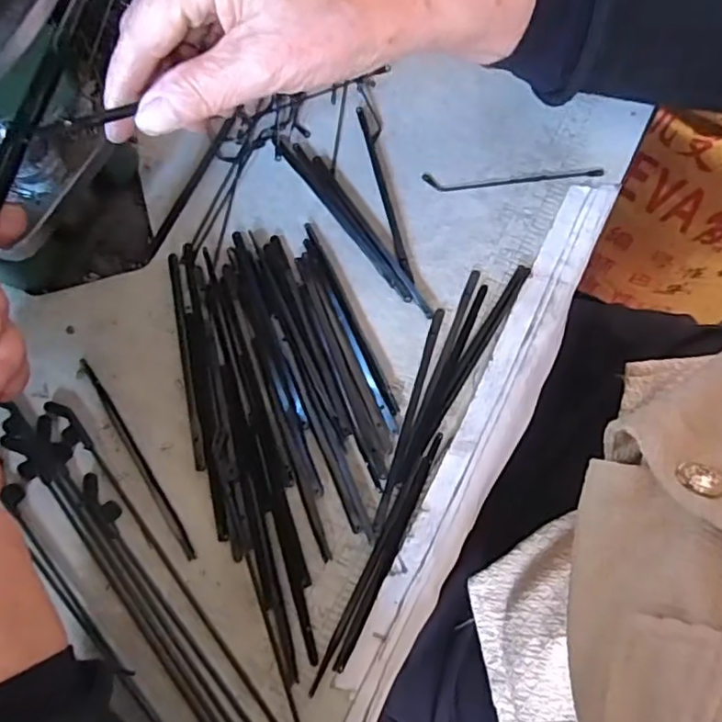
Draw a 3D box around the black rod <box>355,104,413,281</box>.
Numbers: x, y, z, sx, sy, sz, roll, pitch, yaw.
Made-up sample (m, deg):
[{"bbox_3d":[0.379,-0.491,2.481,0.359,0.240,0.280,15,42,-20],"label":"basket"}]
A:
[{"bbox_3d":[0.011,-0.083,0.297,0.005,0.005,0.096,-12,72,-4],"label":"black rod"}]

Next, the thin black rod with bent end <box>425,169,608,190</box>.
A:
[{"bbox_3d":[0.074,-0.088,0.298,0.087,0.004,0.009,-1,73,0],"label":"thin black rod with bent end"}]

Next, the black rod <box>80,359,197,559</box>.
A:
[{"bbox_3d":[-0.095,0.039,0.259,0.005,0.004,0.098,-32,74,-10],"label":"black rod"}]

